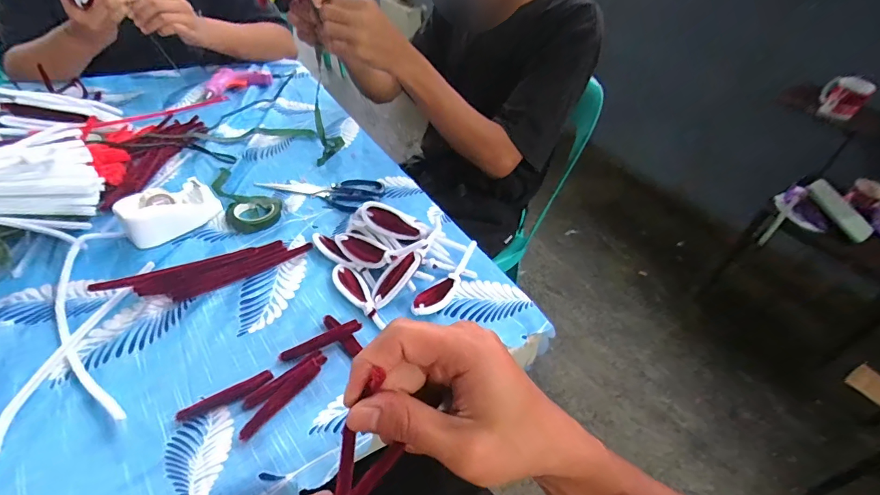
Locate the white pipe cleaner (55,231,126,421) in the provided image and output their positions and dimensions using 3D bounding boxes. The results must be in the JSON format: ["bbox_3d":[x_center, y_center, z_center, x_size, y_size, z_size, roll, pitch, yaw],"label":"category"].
[{"bbox_3d":[-0.333,0.062,0.382,0.058,0.011,0.256,-18,47,-25],"label":"white pipe cleaner"}]

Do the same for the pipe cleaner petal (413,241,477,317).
[{"bbox_3d":[0.007,0.034,0.452,0.032,0.017,0.128,24,45,18],"label":"pipe cleaner petal"}]

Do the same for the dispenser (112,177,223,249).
[{"bbox_3d":[-0.323,-0.045,0.487,0.054,0.038,0.100,33,48,26],"label":"dispenser"}]

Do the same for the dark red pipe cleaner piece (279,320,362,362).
[{"bbox_3d":[-0.110,0.087,0.380,0.076,0.008,0.011,-19,48,-26],"label":"dark red pipe cleaner piece"}]

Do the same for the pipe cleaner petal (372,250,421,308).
[{"bbox_3d":[-0.047,0.032,0.431,0.025,0.008,0.070,31,72,24],"label":"pipe cleaner petal"}]

